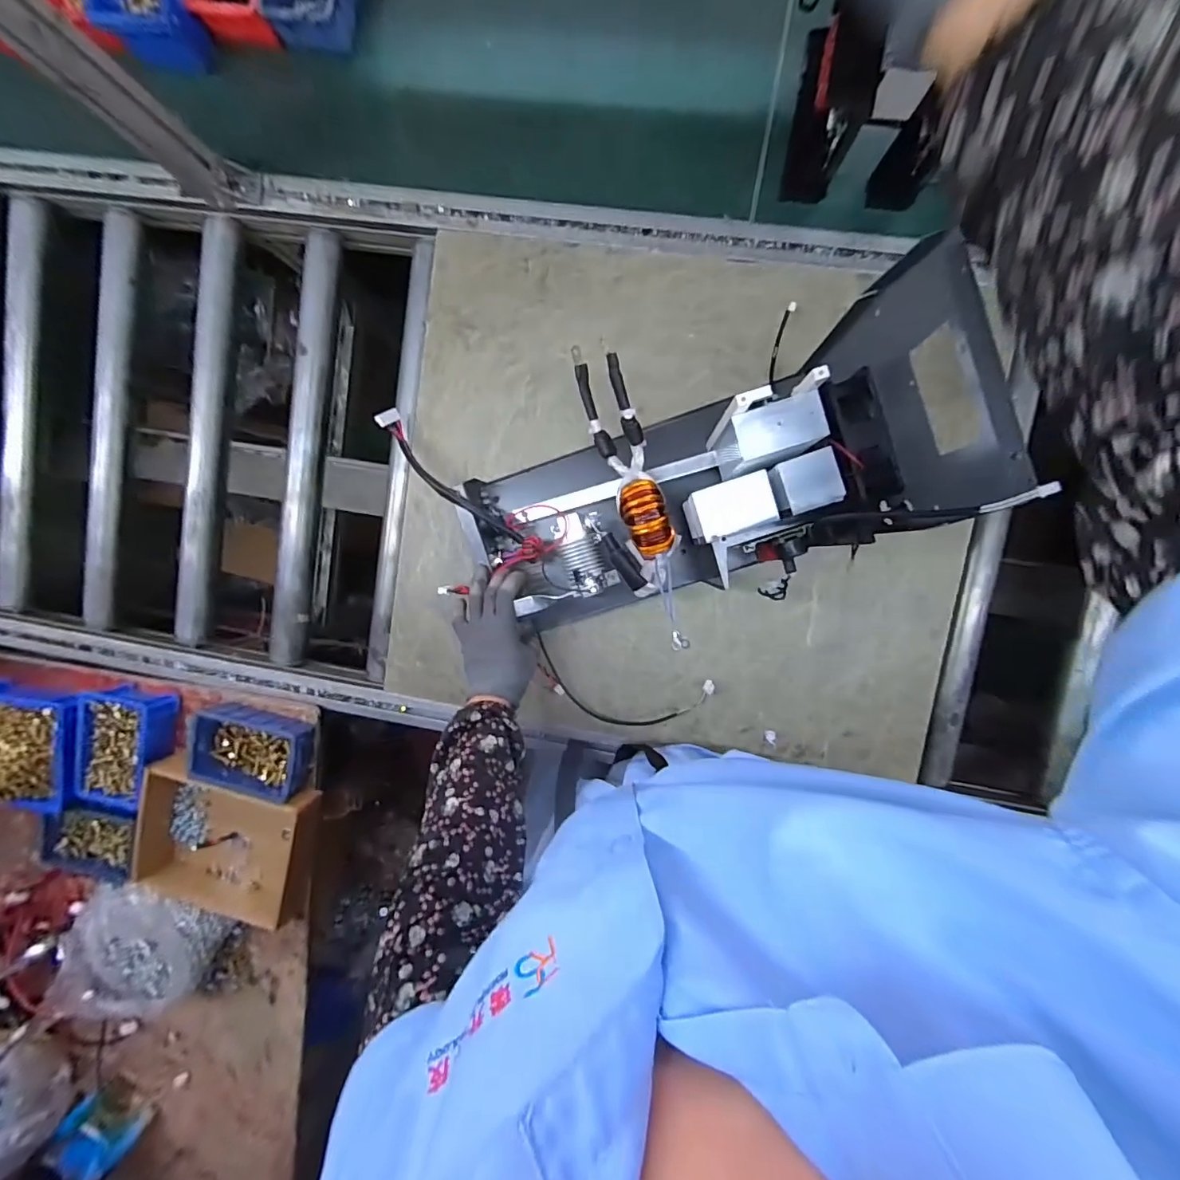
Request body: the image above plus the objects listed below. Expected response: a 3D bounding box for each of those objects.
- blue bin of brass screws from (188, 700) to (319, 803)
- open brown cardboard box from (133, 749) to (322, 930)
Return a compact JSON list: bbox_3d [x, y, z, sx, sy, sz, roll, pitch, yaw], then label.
[{"bbox_3d":[-0.453,0.217,0.676,0.153,0.047,0.104,12,97,4],"label":"blue bin of brass screws"},{"bbox_3d":[-0.491,0.348,0.691,0.217,0.053,0.197,12,97,4],"label":"open brown cardboard box"}]

